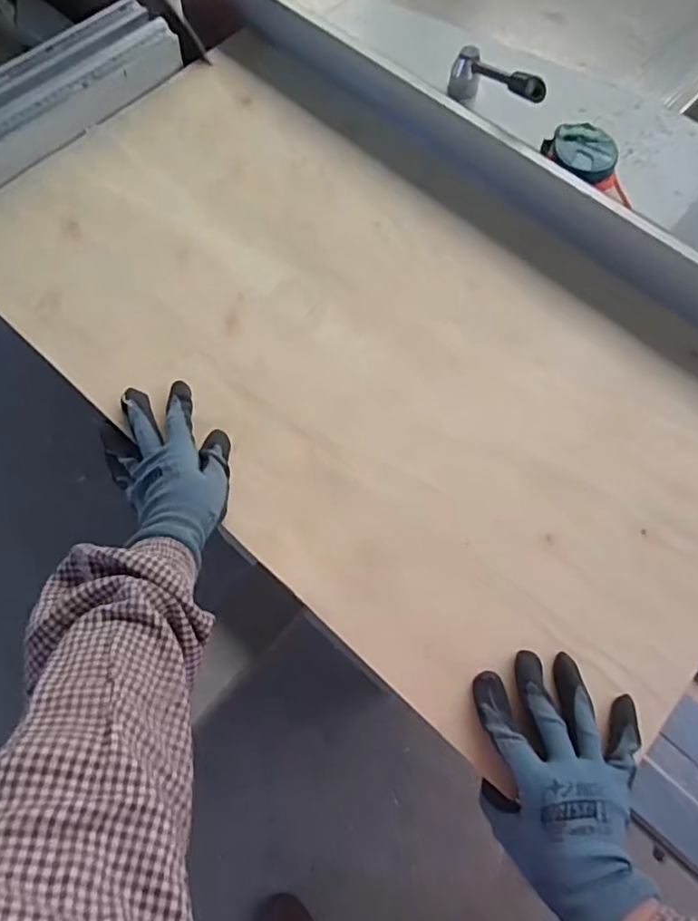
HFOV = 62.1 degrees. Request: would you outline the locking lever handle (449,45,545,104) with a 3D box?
[{"bbox_3d":[0.152,-0.395,0.602,0.023,0.047,0.123,-30,50,-15],"label":"locking lever handle"}]

